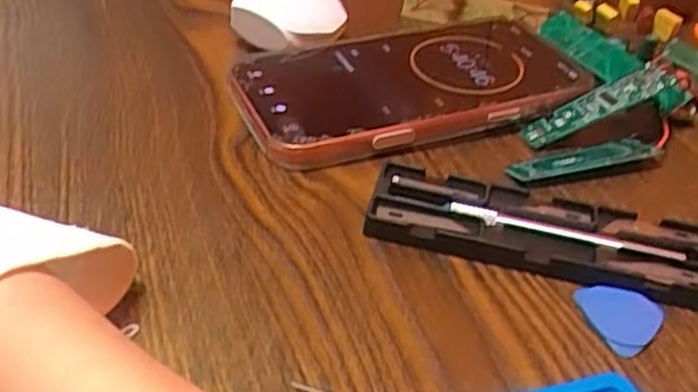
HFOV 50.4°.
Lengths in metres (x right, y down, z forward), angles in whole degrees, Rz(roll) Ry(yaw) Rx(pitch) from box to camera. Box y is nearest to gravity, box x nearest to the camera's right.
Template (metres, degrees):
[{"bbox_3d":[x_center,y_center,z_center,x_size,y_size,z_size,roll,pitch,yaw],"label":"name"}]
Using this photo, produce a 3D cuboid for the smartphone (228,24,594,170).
[{"bbox_3d":[0.029,-0.053,0.352,0.159,0.016,0.083,-10,42,-19],"label":"smartphone"}]

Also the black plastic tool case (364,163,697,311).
[{"bbox_3d":[0.071,0.014,0.281,0.125,0.009,0.040,14,40,8],"label":"black plastic tool case"}]

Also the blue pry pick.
[{"bbox_3d":[0.095,0.039,0.254,0.026,0.004,0.028,-12,43,-22],"label":"blue pry pick"}]

